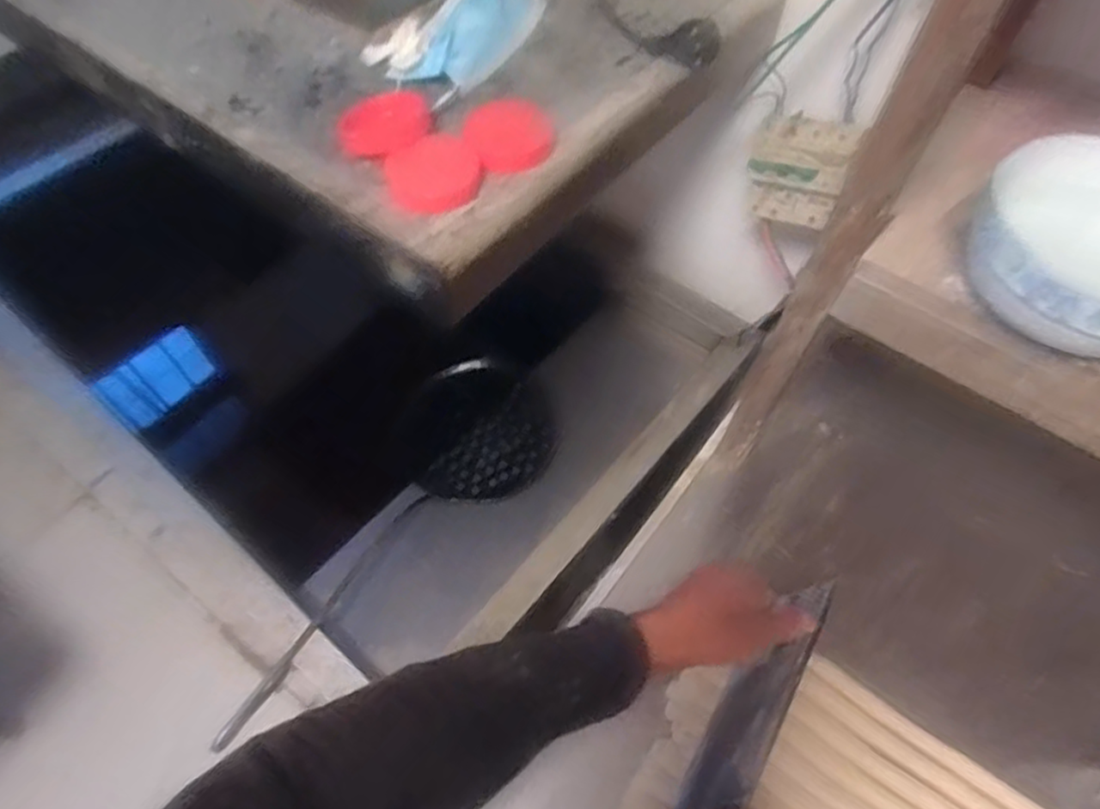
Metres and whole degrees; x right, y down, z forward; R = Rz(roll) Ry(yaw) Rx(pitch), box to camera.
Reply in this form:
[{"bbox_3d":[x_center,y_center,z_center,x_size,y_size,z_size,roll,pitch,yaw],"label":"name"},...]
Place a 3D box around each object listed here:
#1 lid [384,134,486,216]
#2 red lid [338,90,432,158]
[{"bbox_3d":[-0.082,-0.166,0.476,0.067,0.012,0.068,0,58,-1],"label":"lid"},{"bbox_3d":[-0.127,-0.217,0.510,0.065,0.009,0.078,-2,58,-2],"label":"red lid"}]

